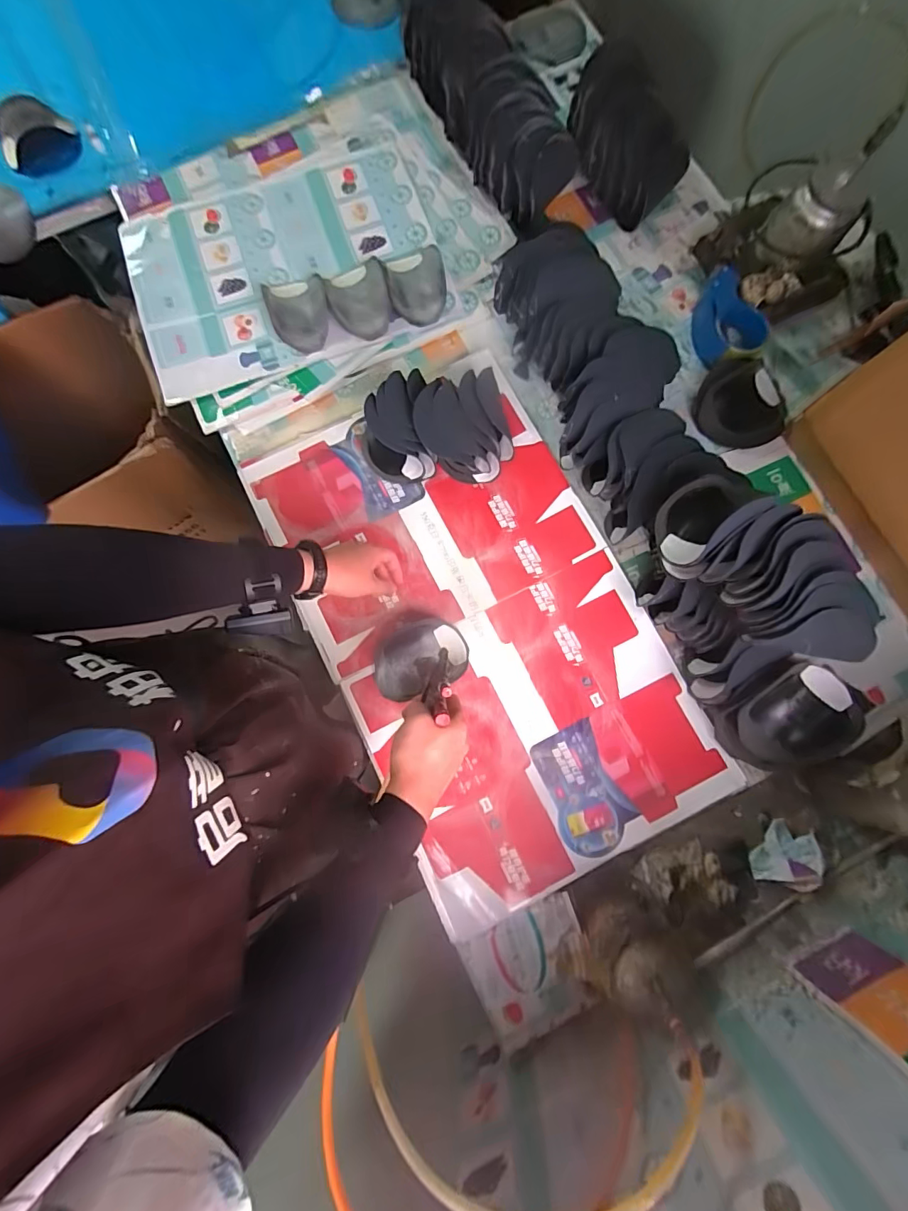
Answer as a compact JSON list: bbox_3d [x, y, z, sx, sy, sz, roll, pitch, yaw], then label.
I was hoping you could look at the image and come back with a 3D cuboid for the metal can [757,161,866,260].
[{"bbox_3d":[0.564,-0.611,0.714,0.104,0.118,0.098,0,80,1],"label":"metal can"}]

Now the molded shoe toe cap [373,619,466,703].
[{"bbox_3d":[-0.052,0.078,0.682,0.141,0.035,0.100,-20,80,-4],"label":"molded shoe toe cap"}]

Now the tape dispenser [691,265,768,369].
[{"bbox_3d":[0.444,-0.470,0.763,0.102,0.057,0.141,-32,81,-4],"label":"tape dispenser"}]

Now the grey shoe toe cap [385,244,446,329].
[{"bbox_3d":[-0.063,-0.556,0.795,0.099,0.033,0.139,-9,79,-2],"label":"grey shoe toe cap"}]

